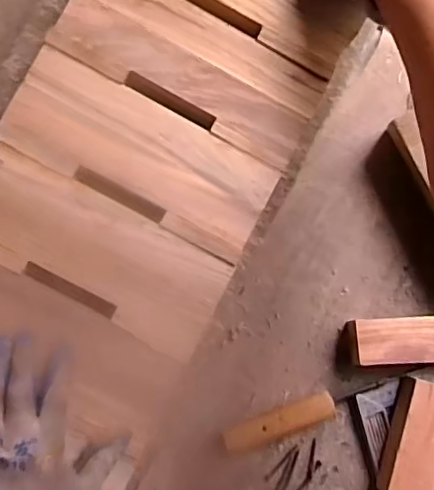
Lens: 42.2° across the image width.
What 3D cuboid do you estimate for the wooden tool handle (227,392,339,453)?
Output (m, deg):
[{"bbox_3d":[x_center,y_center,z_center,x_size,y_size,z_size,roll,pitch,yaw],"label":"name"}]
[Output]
[{"bbox_3d":[0.067,0.193,0.613,0.123,0.032,0.028,-18,89,-6],"label":"wooden tool handle"}]

